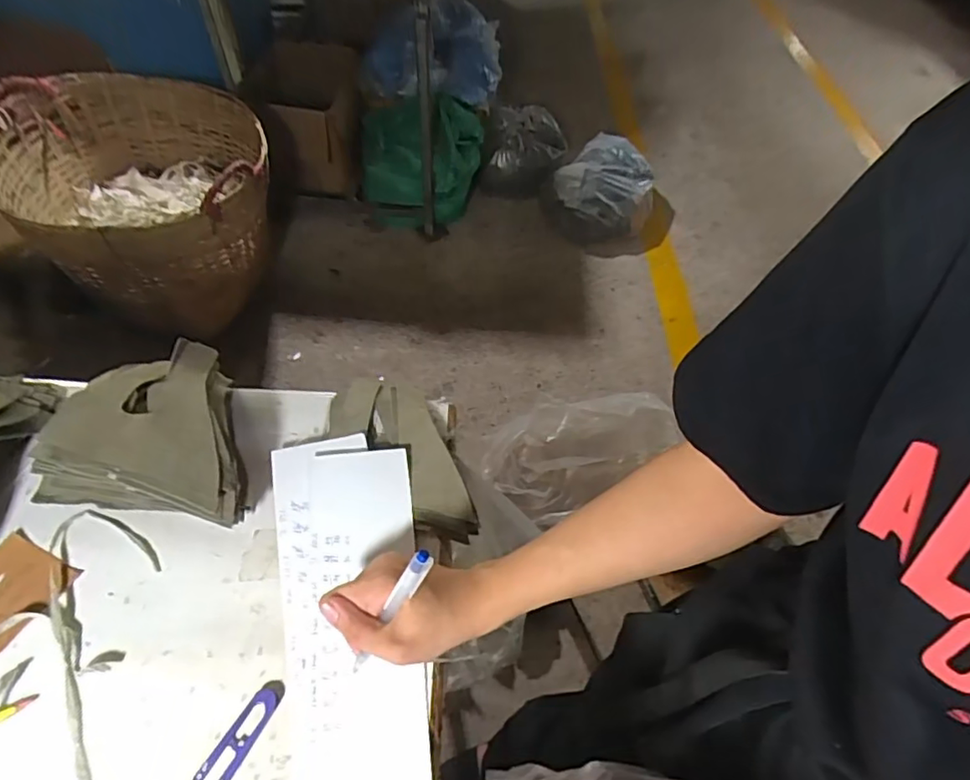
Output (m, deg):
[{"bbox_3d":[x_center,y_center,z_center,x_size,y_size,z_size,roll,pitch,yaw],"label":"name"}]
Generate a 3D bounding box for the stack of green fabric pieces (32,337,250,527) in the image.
[{"bbox_3d":[-0.296,0.026,0.528,0.192,0.077,0.171,9,54,1],"label":"stack of green fabric pieces"}]

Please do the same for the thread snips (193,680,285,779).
[{"bbox_3d":[-0.187,0.264,0.410,0.023,0.004,0.108,25,56,13],"label":"thread snips"}]

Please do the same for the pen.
[{"bbox_3d":[-0.071,0.165,0.414,0.009,0.140,0.012,43,31,23],"label":"pen"}]

